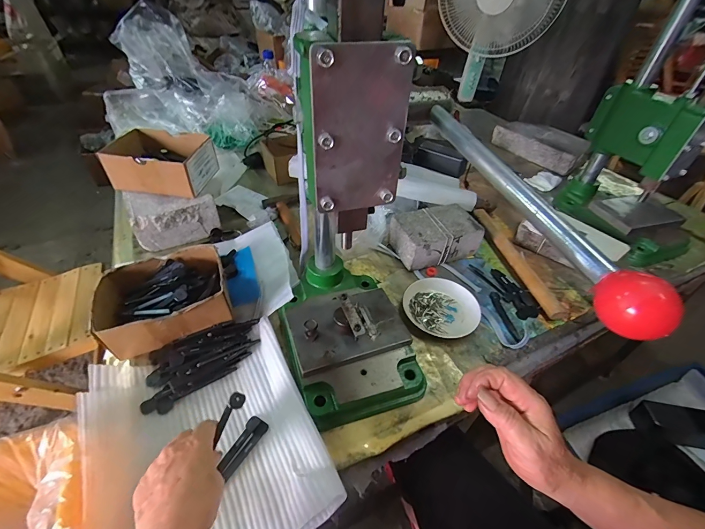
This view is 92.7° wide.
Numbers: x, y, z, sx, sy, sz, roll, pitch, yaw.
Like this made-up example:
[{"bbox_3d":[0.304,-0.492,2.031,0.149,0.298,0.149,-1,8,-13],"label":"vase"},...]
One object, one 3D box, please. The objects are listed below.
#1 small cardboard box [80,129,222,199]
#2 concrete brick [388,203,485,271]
[{"bbox_3d":[-0.360,-0.195,0.640,0.167,0.069,0.125,6,42,3],"label":"small cardboard box"},{"bbox_3d":[0.154,-0.058,0.644,0.150,0.061,0.108,-12,44,-16],"label":"concrete brick"}]

